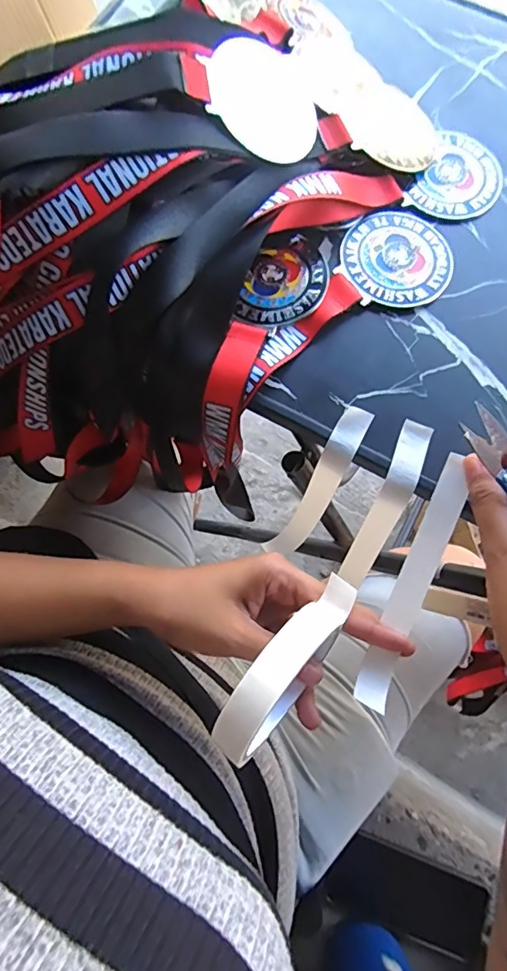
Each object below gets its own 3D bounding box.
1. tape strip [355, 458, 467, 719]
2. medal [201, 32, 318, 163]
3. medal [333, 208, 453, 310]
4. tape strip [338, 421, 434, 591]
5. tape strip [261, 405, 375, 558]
[{"bbox_3d":[0.096,0.056,0.289,0.019,0.019,0.150,23,87,4],"label":"tape strip"},{"bbox_3d":[0.005,-0.244,0.312,0.076,0.006,0.078,-12,91,-29],"label":"medal"},{"bbox_3d":[0.096,-0.155,0.336,0.074,0.004,0.075,5,76,0],"label":"medal"},{"bbox_3d":[0.085,0.016,0.322,0.018,0.023,0.115,22,114,4],"label":"tape strip"},{"bbox_3d":[0.043,0.003,0.331,0.022,0.118,0.016,29,32,6],"label":"tape strip"}]

